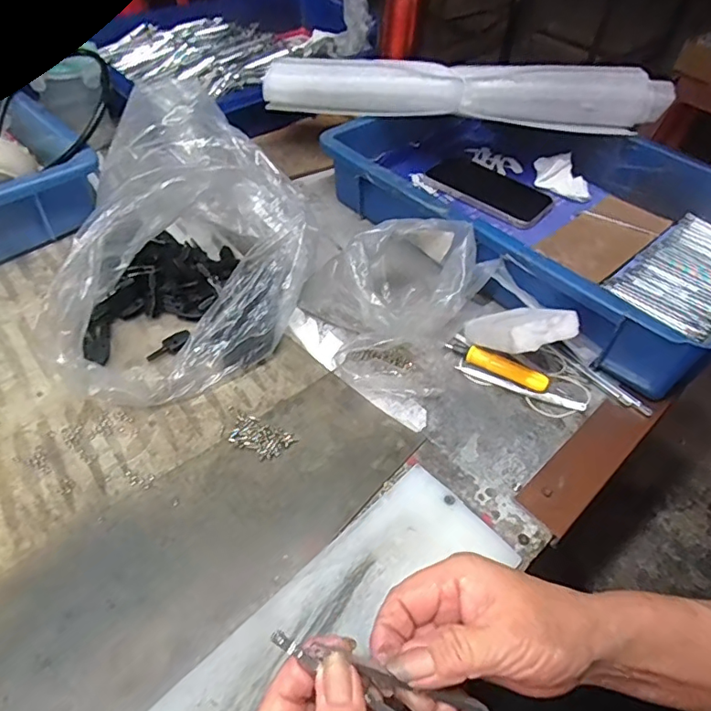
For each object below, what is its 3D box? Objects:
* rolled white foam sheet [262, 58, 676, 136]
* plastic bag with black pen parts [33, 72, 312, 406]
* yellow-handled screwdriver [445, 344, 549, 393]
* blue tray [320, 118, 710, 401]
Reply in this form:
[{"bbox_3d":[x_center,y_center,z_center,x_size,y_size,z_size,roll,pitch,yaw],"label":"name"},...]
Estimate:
[{"bbox_3d":[0.120,-0.292,0.582,0.435,0.058,0.060,8,49,2],"label":"rolled white foam sheet"},{"bbox_3d":[-0.148,-0.099,0.449,0.201,0.136,0.245,-6,50,-10],"label":"plastic bag with black pen parts"},{"bbox_3d":[0.121,0.008,0.452,0.088,0.016,0.015,26,52,17],"label":"yellow-handled screwdriver"},{"bbox_3d":[0.194,-0.154,0.558,0.432,0.084,0.288,37,56,25],"label":"blue tray"}]

